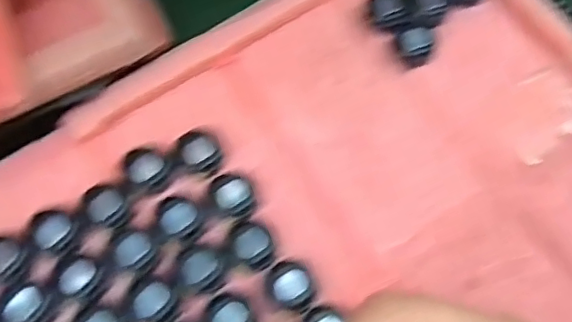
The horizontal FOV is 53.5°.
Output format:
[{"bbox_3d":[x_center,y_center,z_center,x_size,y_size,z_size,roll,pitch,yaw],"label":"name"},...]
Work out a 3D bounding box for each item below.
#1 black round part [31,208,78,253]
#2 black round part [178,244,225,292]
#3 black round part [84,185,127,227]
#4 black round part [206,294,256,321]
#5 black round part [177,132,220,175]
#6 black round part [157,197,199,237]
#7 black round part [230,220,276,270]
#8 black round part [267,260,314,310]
[{"bbox_3d":[-0.131,0.039,0.320,0.022,0.008,0.022,1,65,-1],"label":"black round part"},{"bbox_3d":[-0.046,0.059,0.311,0.022,0.006,0.024,1,65,-1],"label":"black round part"},{"bbox_3d":[-0.104,0.025,0.325,0.025,0.004,0.021,21,67,8],"label":"black round part"},{"bbox_3d":[-0.029,0.084,0.302,0.023,0.004,0.025,1,65,-1],"label":"black round part"},{"bbox_3d":[-0.052,-0.005,0.340,0.023,0.012,0.025,1,65,-1],"label":"black round part"},{"bbox_3d":[-0.061,0.032,0.324,0.022,0.006,0.023,-20,67,-10],"label":"black round part"},{"bbox_3d":[-0.019,0.046,0.317,0.021,0.010,0.026,-16,67,-9],"label":"black round part"},{"bbox_3d":[0.003,0.067,0.309,0.024,0.009,0.027,-18,67,-10],"label":"black round part"}]

